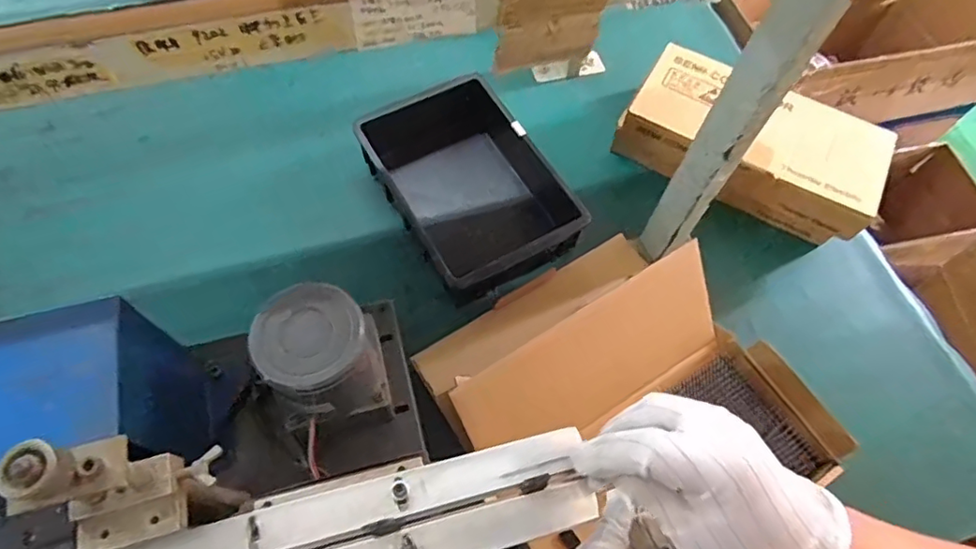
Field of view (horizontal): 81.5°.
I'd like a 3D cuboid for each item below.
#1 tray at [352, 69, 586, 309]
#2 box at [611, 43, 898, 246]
[{"bbox_3d":[-0.024,-0.122,0.773,0.199,0.090,0.297,-29,68,-16],"label":"tray"},{"bbox_3d":[0.357,-0.176,0.781,0.325,0.093,0.157,29,65,11],"label":"box"}]

